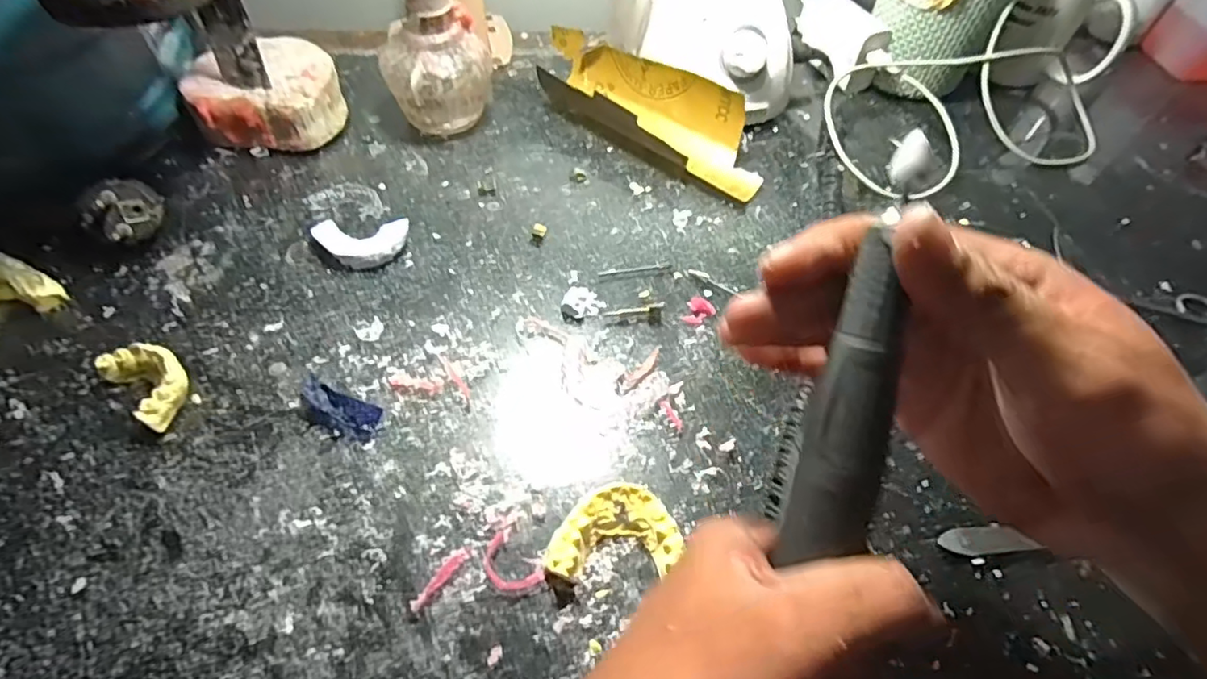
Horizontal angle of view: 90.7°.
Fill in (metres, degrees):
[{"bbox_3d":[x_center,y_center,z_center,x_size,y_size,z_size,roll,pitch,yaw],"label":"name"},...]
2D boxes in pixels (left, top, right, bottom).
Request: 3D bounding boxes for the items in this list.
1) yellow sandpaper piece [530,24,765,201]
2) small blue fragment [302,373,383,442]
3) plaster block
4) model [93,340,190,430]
[{"bbox_3d":[0.033,-0.177,0.447,0.207,0.042,0.050,36,60,20],"label":"yellow sandpaper piece"},{"bbox_3d":[-0.134,0.034,0.300,0.047,0.004,0.018,23,56,12],"label":"small blue fragment"},{"bbox_3d":[-0.233,-0.171,0.421,0.092,0.043,0.073,-4,55,-7],"label":"plaster block"},{"bbox_3d":[-0.222,0.022,0.295,0.047,0.016,0.027,36,60,20],"label":"model"}]

